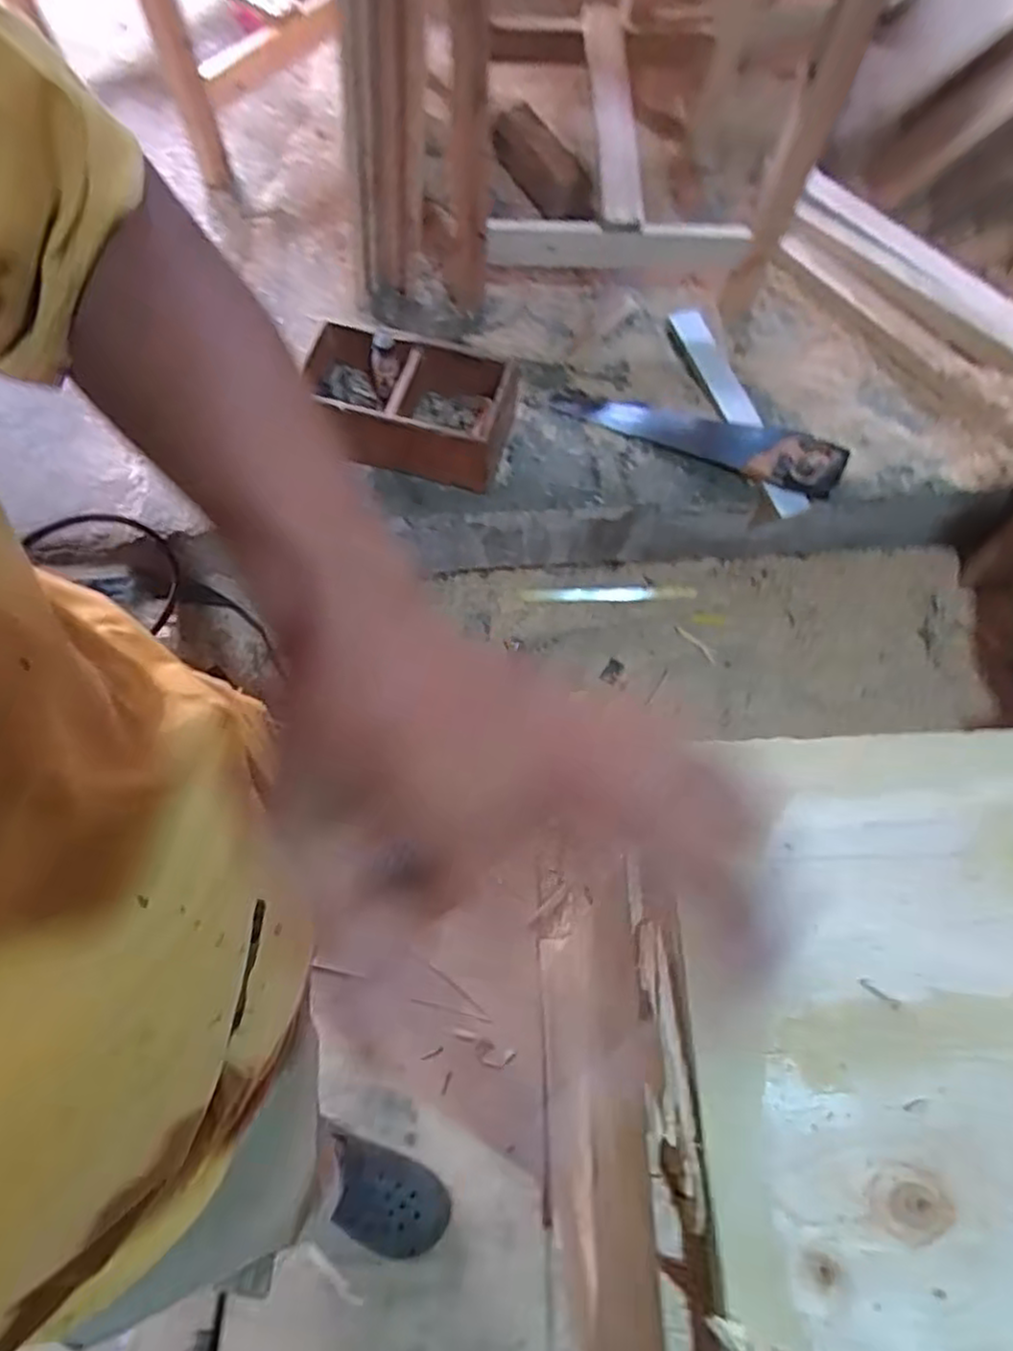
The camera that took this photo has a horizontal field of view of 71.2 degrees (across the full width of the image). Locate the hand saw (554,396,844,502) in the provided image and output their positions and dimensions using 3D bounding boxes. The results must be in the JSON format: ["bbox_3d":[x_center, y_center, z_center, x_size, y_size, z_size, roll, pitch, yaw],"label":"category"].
[{"bbox_3d":[0.321,-0.407,1.191,0.473,0.035,0.095,20,68,8],"label":"hand saw"}]

